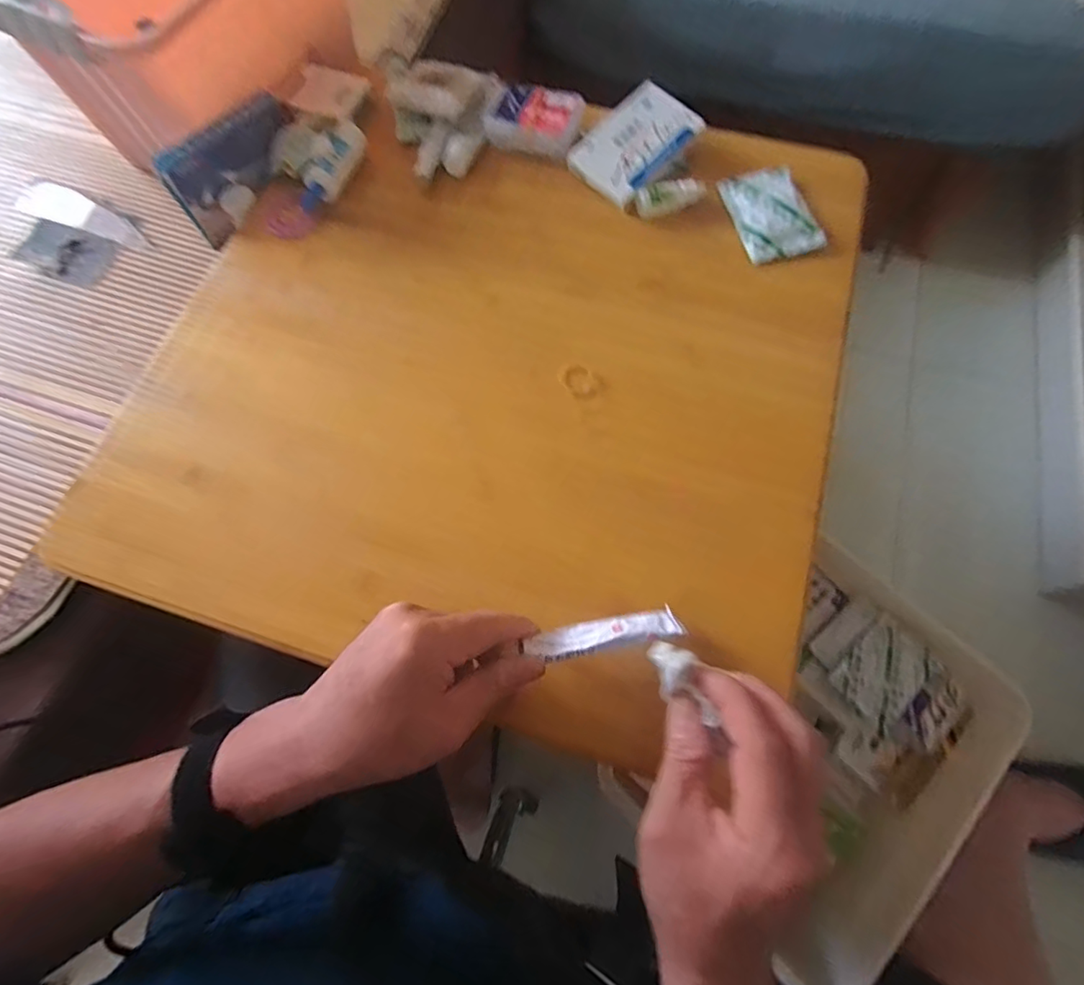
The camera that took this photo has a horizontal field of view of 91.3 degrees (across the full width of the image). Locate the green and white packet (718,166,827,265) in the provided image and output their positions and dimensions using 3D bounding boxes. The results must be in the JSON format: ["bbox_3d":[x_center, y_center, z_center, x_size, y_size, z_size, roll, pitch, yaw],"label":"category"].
[{"bbox_3d":[0.211,-0.258,0.489,0.065,0.010,0.098,-15,70,-3],"label":"green and white packet"}]

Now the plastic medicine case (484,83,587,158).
[{"bbox_3d":[-0.006,-0.364,0.515,0.086,0.016,0.070,17,72,8],"label":"plastic medicine case"}]

